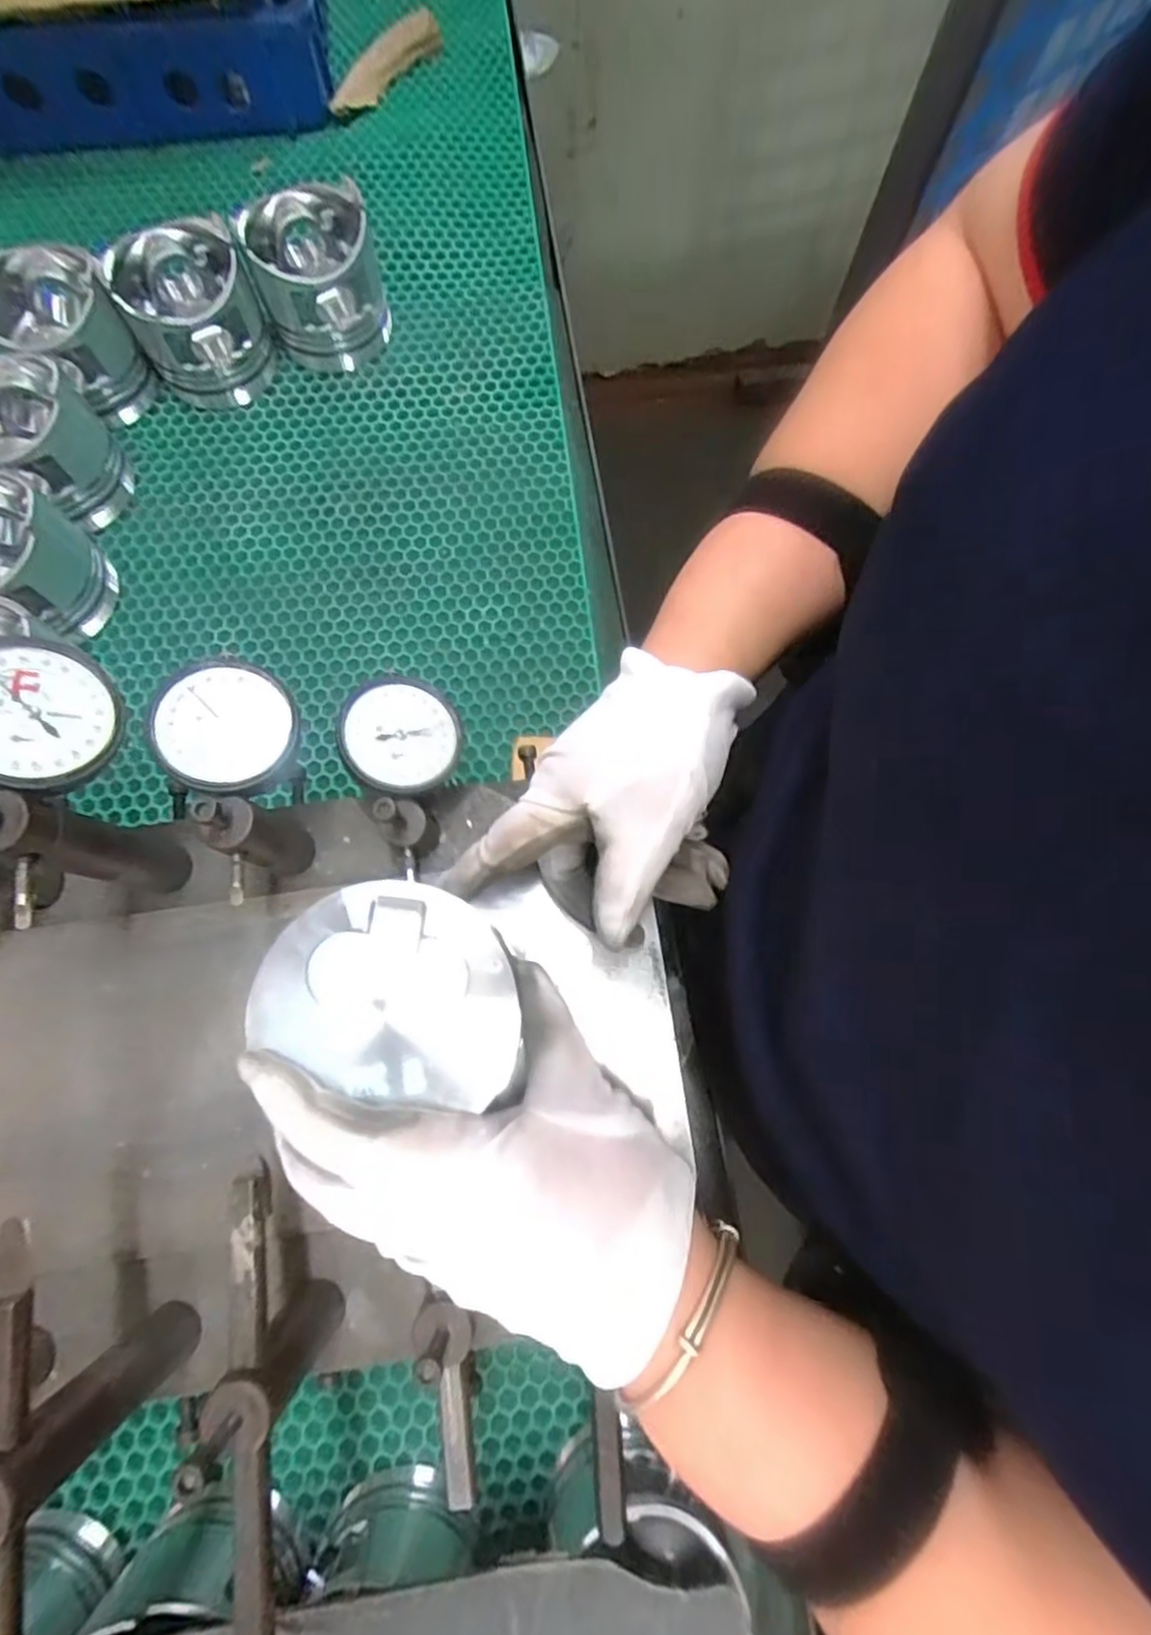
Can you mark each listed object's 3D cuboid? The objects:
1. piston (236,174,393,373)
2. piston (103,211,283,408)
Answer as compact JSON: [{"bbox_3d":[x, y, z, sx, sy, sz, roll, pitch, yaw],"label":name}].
[{"bbox_3d":[-0.198,-0.412,0.551,0.094,0.091,0.086,-11,74,-4],"label":"piston"},{"bbox_3d":[-0.280,-0.367,0.541,0.093,0.084,0.093,-26,76,-8],"label":"piston"}]

